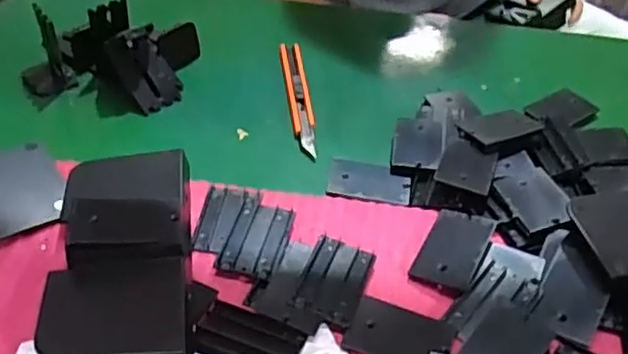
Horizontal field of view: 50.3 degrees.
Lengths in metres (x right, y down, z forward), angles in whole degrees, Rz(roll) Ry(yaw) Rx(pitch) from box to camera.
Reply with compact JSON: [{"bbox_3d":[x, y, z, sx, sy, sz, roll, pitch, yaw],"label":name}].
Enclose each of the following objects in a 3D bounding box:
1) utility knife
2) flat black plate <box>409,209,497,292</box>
[{"bbox_3d":[-0.012,-0.064,0.523,0.017,0.007,0.140,-2,42,-9],"label":"utility knife"},{"bbox_3d":[0.084,0.043,0.401,0.035,0.006,0.053,14,52,25],"label":"flat black plate"}]

